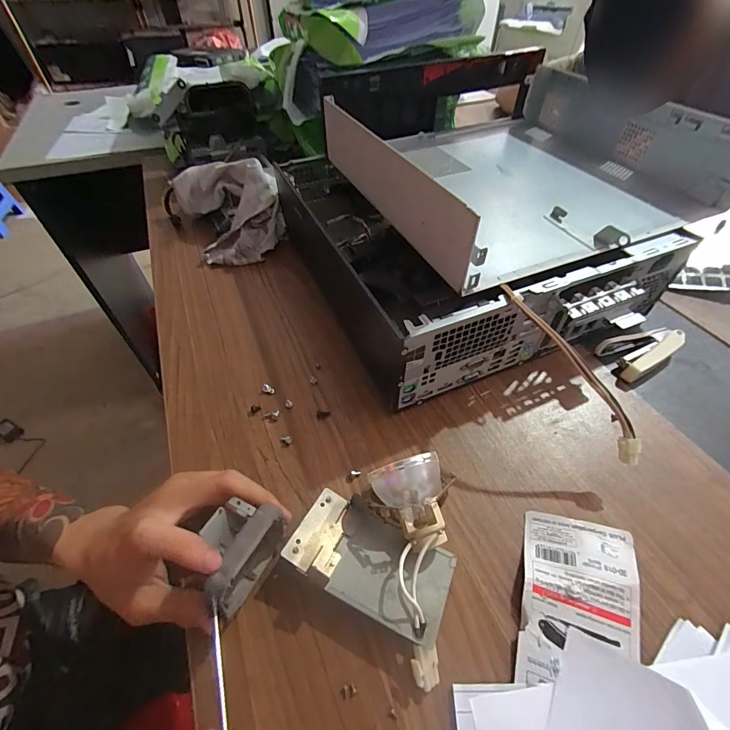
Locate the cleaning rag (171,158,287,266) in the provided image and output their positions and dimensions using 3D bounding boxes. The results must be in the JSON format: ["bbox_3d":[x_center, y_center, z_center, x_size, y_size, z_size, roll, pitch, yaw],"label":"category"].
[{"bbox_3d":[-0.202,-0.241,0.533,0.134,0.087,0.204,-20,52,-16],"label":"cleaning rag"}]

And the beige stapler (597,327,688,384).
[{"bbox_3d":[0.291,-0.017,0.382,0.090,0.021,0.046,-21,53,-17],"label":"beige stapler"}]

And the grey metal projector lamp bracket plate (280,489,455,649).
[{"bbox_3d":[0.004,0.133,0.251,0.106,0.030,0.062,21,53,17],"label":"grey metal projector lamp bracket plate"}]

